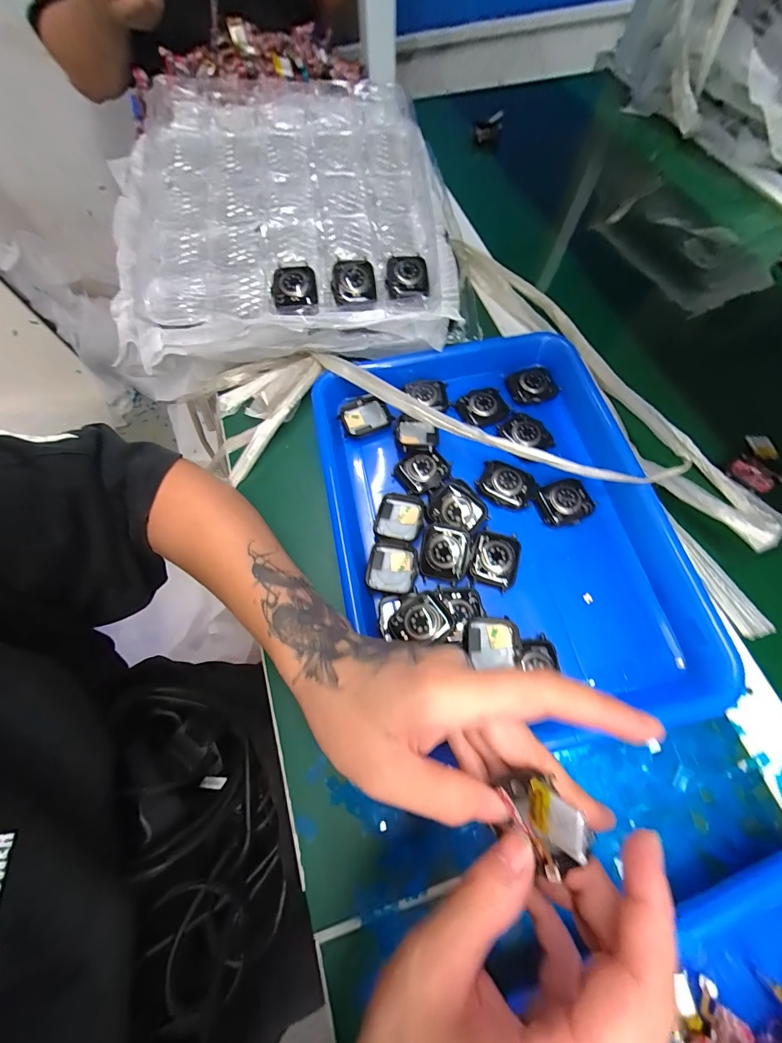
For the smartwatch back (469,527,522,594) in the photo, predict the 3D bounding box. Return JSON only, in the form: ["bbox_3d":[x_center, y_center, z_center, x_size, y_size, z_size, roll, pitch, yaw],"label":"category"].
[{"bbox_3d":[0.082,0.029,0.288,0.036,0.010,0.042,18,69,9],"label":"smartwatch back"}]

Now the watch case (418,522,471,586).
[{"bbox_3d":[0.042,0.025,0.286,0.036,0.011,0.042,12,83,6],"label":"watch case"}]

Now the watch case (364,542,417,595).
[{"bbox_3d":[0.001,0.037,0.288,0.038,0.010,0.040,4,68,4],"label":"watch case"}]

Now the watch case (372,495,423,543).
[{"bbox_3d":[0.007,-0.003,0.304,0.038,0.011,0.042,6,68,4],"label":"watch case"}]

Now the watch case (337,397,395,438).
[{"bbox_3d":[-0.023,-0.097,0.343,0.046,0.013,0.037,-19,68,-6],"label":"watch case"}]

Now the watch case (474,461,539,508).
[{"bbox_3d":[0.098,-0.032,0.310,0.047,0.007,0.034,34,73,15],"label":"watch case"}]

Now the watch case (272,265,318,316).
[{"bbox_3d":[-0.083,-0.200,0.314,0.036,0.009,0.054,-9,68,-2],"label":"watch case"}]

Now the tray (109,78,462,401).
[{"bbox_3d":[-0.117,-0.318,0.380,0.334,0.057,0.352,-6,75,0],"label":"tray"}]

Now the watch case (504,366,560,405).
[{"bbox_3d":[0.134,-0.130,0.346,0.042,0.009,0.037,-19,68,-6],"label":"watch case"}]

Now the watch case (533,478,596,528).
[{"bbox_3d":[0.144,-0.016,0.305,0.043,0.008,0.037,-21,68,-6],"label":"watch case"}]

